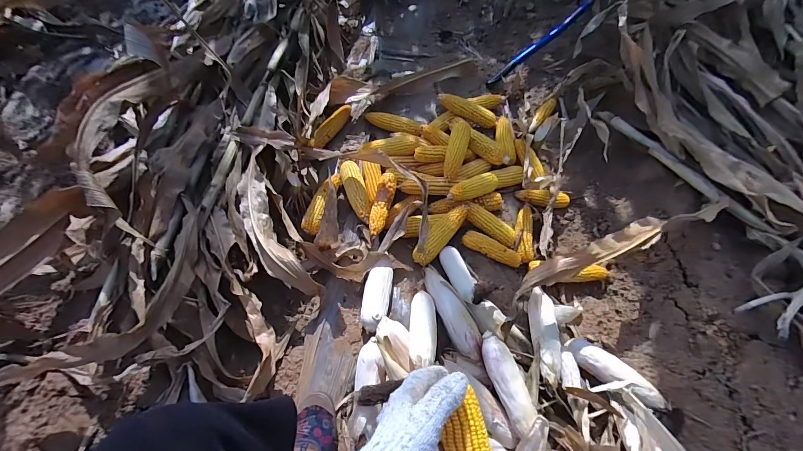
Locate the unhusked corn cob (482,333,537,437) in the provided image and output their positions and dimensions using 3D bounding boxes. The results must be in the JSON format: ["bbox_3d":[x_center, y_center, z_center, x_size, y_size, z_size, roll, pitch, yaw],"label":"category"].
[{"bbox_3d":[0.201,0.298,0.662,0.050,0.058,0.175,-15,61,-9],"label":"unhusked corn cob"}]

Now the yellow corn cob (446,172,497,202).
[{"bbox_3d":[0.189,-0.100,0.887,0.161,0.043,0.046,-20,61,-27],"label":"yellow corn cob"}]

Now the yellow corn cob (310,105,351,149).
[{"bbox_3d":[-0.223,-0.312,1.087,0.045,0.040,0.186,24,62,12],"label":"yellow corn cob"}]

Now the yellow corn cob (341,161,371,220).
[{"bbox_3d":[-0.124,-0.093,0.949,0.056,0.054,0.214,-16,61,-10],"label":"yellow corn cob"}]

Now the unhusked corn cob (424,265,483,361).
[{"bbox_3d":[0.109,0.187,0.772,0.060,0.058,0.239,-19,62,-12],"label":"unhusked corn cob"}]

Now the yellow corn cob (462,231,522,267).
[{"bbox_3d":[0.221,0.056,0.859,0.142,0.034,0.044,28,63,14],"label":"yellow corn cob"}]

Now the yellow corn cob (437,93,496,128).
[{"bbox_3d":[0.208,-0.367,1.089,0.200,0.044,0.045,25,61,-3],"label":"yellow corn cob"}]

